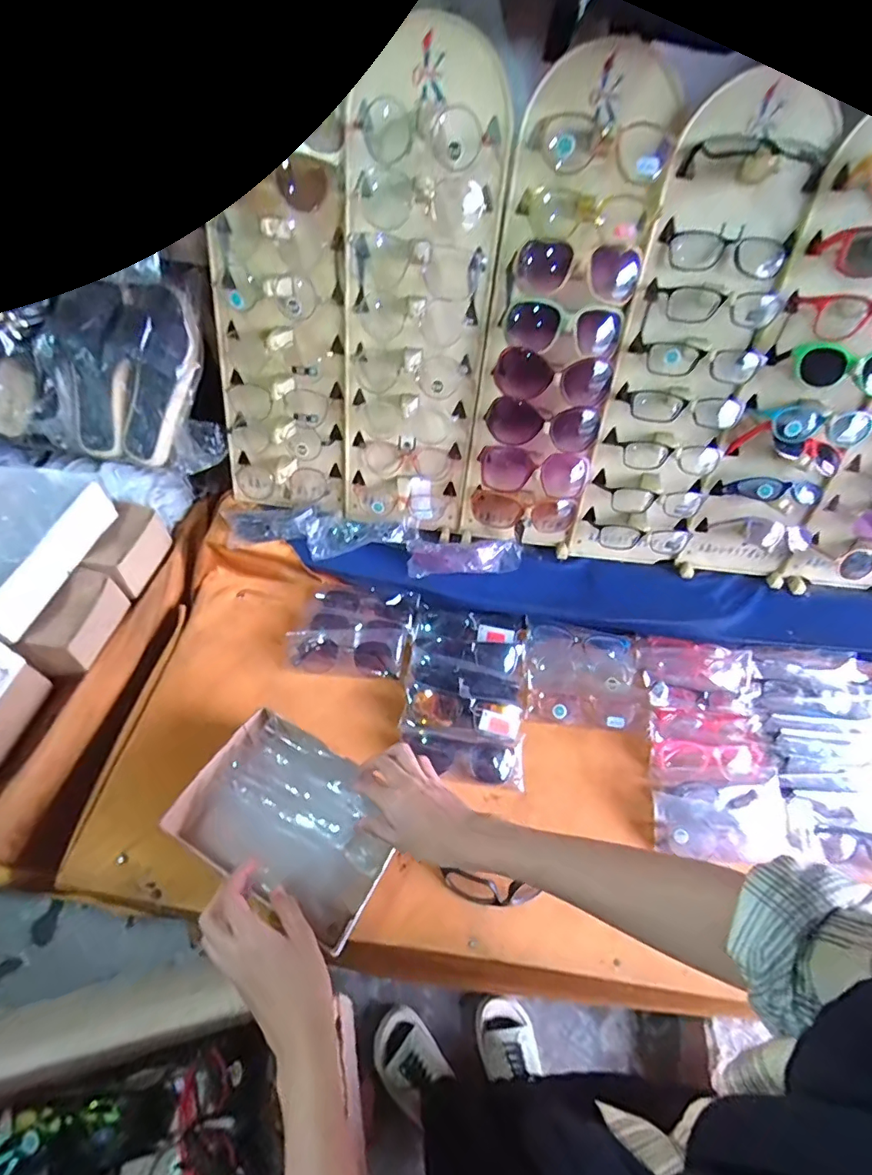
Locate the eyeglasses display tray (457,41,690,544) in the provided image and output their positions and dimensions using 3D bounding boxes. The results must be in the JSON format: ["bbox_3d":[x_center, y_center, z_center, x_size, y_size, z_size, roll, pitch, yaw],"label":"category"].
[{"bbox_3d":[0.135,-0.293,0.600,0.153,0.513,0.087,9,28,1],"label":"eyeglasses display tray"}]

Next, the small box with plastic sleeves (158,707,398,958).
[{"bbox_3d":[-0.145,0.236,0.517,0.207,0.053,0.140,26,54,14],"label":"small box with plastic sleeves"}]

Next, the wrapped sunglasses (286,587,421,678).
[{"bbox_3d":[-0.112,0.056,0.691,0.162,0.043,0.129,6,52,-2],"label":"wrapped sunglasses"}]

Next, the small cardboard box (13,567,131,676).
[{"bbox_3d":[-0.426,0.043,0.603,0.044,0.060,0.119,11,52,3],"label":"small cardboard box"}]

